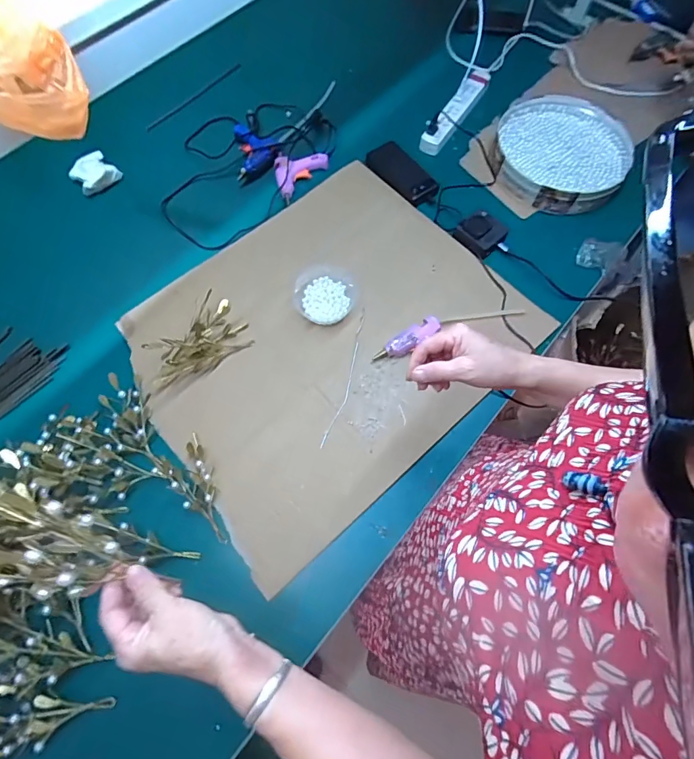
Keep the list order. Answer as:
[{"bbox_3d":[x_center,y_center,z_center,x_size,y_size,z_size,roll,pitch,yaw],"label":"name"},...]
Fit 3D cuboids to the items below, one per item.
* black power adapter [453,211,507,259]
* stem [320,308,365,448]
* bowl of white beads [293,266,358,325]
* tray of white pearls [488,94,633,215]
[{"bbox_3d":[0.247,-0.270,0.784,0.077,0.031,0.074,-40,69,-11],"label":"black power adapter"},{"bbox_3d":[0.002,-0.009,0.693,0.020,0.014,0.243,13,69,11],"label":"stem"},{"bbox_3d":[-0.037,-0.143,0.731,0.104,0.028,0.094,0,67,5],"label":"bowl of white beads"},{"bbox_3d":[0.428,-0.462,0.855,0.257,0.042,0.302,16,70,12],"label":"tray of white pearls"}]

